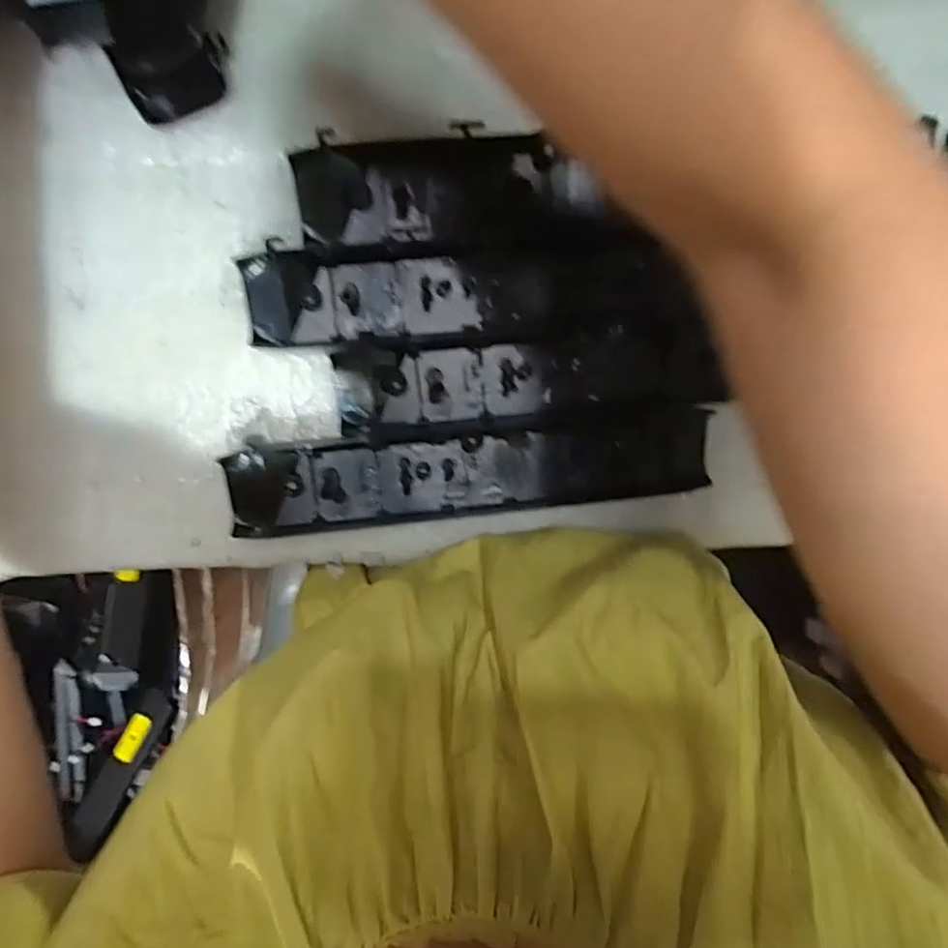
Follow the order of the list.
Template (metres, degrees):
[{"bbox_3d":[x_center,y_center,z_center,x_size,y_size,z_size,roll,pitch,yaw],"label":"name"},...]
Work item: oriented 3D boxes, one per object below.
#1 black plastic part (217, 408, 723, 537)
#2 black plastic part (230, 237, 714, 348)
[{"bbox_3d":[0.002,0.000,0.353,0.275,0.015,0.049,-5,95,-6],"label":"black plastic part"},{"bbox_3d":[0.001,-0.100,0.341,0.247,0.023,0.050,-2,95,-6],"label":"black plastic part"}]

